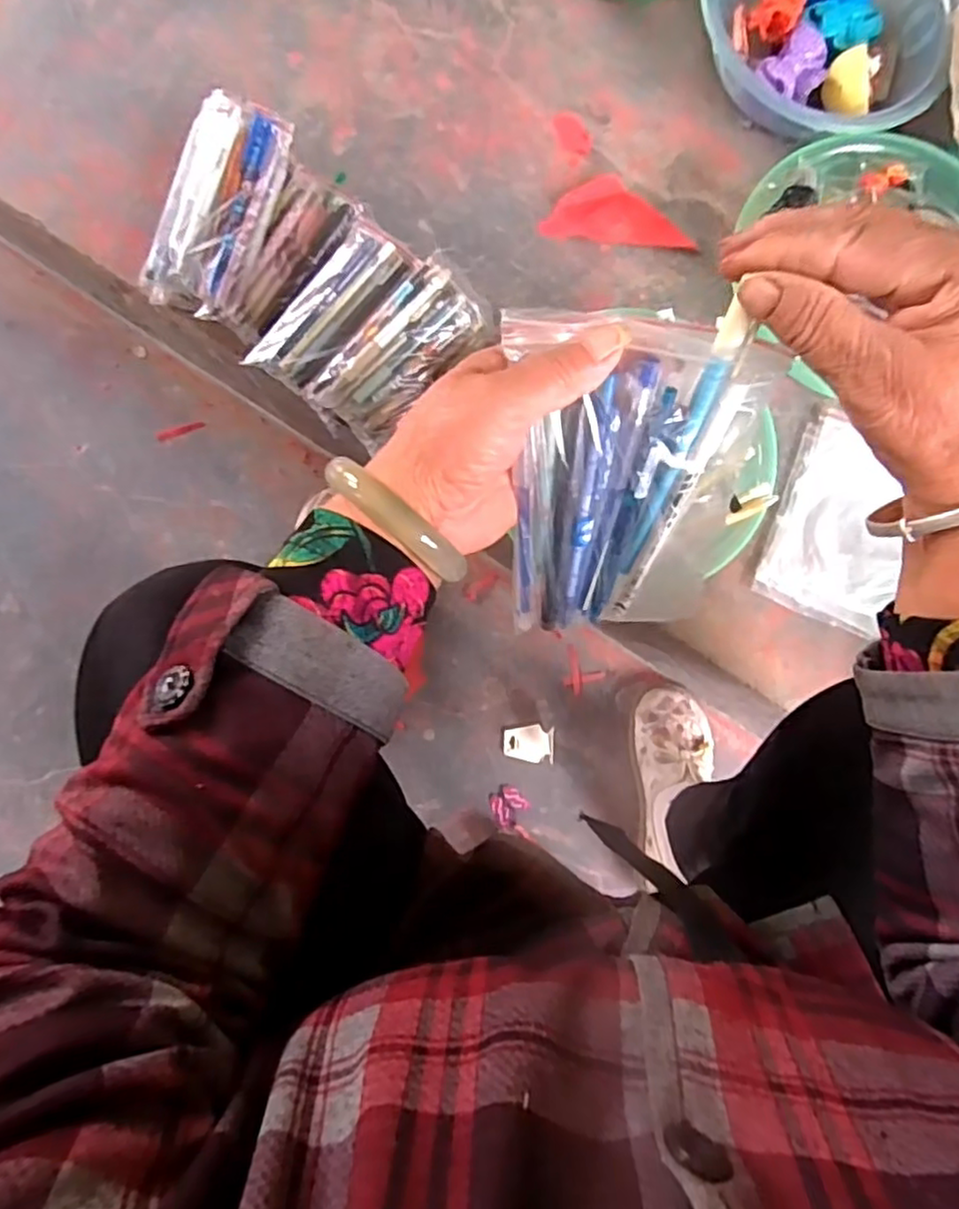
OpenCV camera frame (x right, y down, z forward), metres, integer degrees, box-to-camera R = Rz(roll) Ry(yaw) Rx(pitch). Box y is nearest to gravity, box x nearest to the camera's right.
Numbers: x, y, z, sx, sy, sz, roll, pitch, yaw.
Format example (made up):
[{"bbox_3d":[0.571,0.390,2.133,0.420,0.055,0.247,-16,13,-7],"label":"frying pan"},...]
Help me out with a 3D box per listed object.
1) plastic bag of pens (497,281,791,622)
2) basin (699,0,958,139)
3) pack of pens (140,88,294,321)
[{"bbox_3d":[0.067,-0.051,0.315,0.102,0.161,0.013,0,42,6],"label":"plastic bag of pens"},{"bbox_3d":[0.318,-0.528,0.621,0.212,0.100,0.222,0,83,-1],"label":"basin"},{"bbox_3d":[-0.222,-0.336,0.583,0.091,0.053,0.178,30,103,2],"label":"pack of pens"}]

